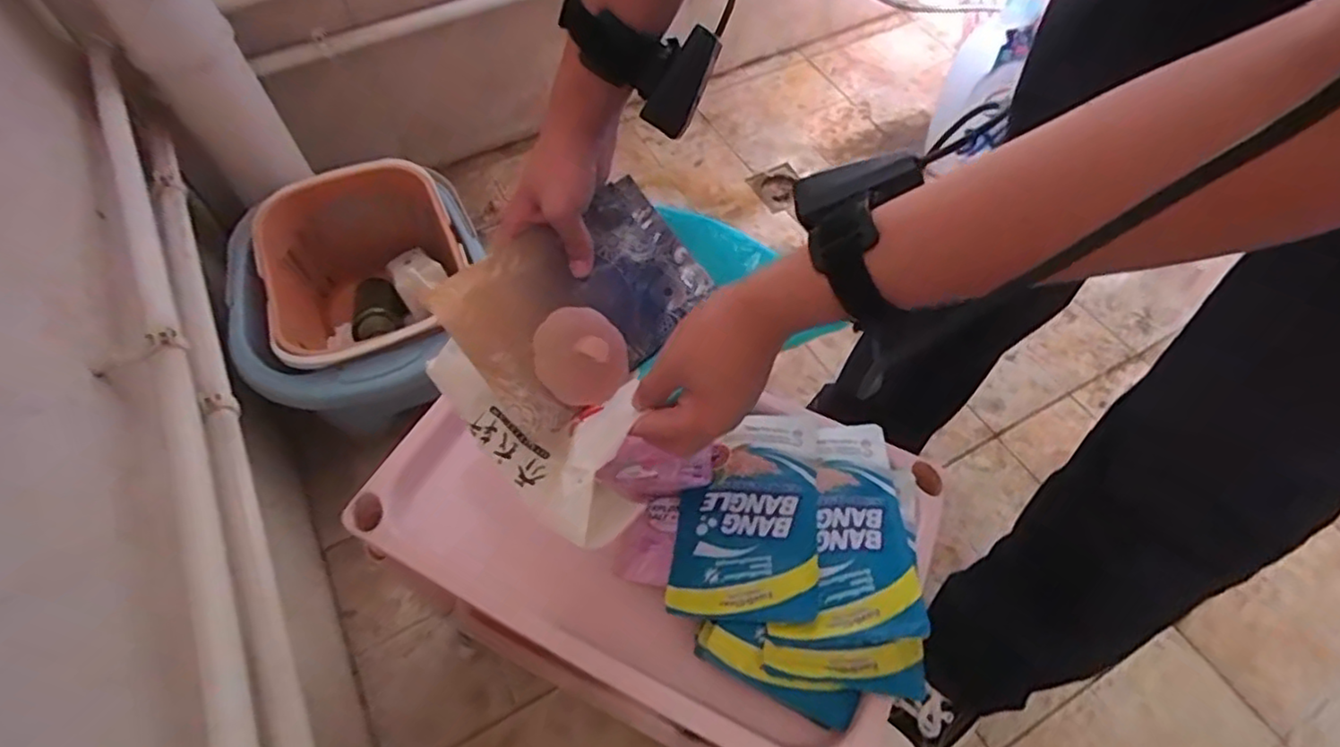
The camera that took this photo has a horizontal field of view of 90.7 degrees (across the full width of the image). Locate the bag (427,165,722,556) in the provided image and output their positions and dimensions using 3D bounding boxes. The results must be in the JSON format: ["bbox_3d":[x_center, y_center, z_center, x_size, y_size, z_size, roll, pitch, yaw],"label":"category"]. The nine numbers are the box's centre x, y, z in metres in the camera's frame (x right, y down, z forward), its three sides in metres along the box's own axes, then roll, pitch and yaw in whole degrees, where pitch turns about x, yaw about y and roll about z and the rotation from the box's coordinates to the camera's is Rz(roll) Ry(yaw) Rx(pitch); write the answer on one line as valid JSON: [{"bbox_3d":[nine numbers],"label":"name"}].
[{"bbox_3d":[-0.052,-0.014,0.509,0.212,0.099,0.231,48,62,-1],"label":"bag"}]

